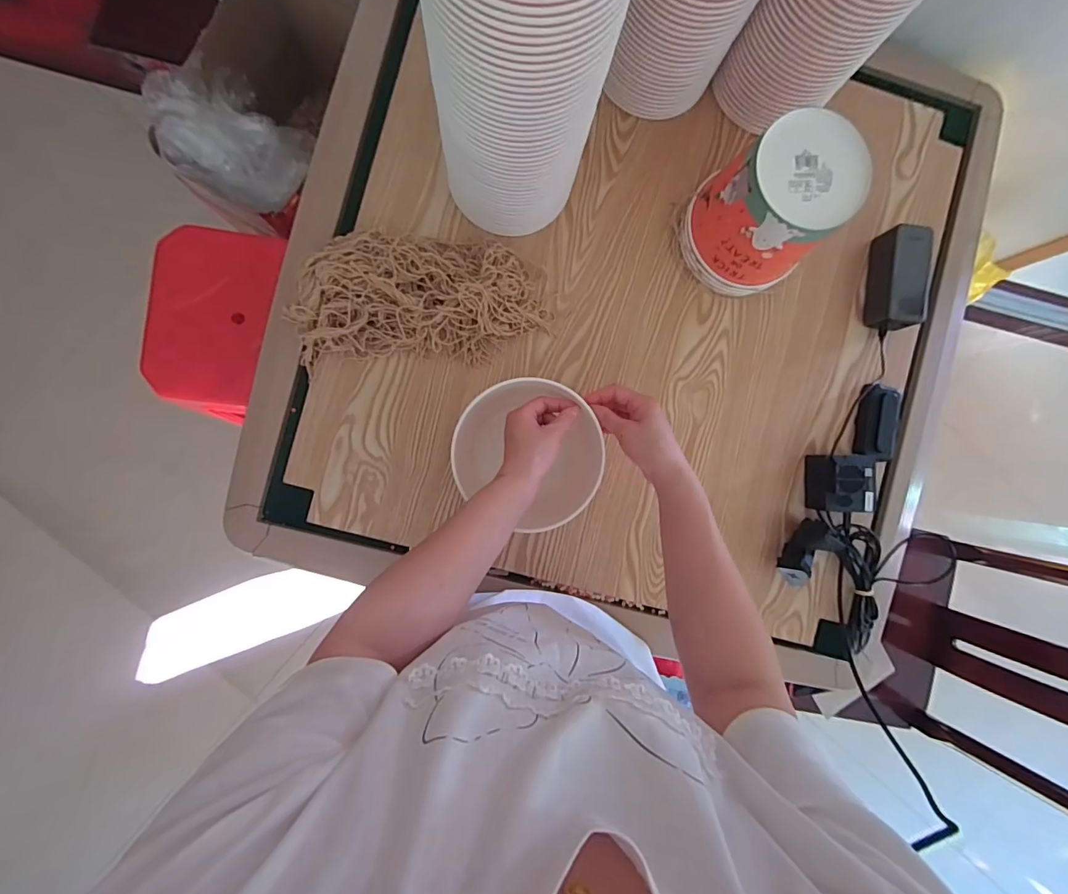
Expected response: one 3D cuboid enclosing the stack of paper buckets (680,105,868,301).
[{"bbox_3d":[0.285,-0.283,0.583,0.136,0.169,0.141,-38,92,-3],"label":"stack of paper buckets"}]

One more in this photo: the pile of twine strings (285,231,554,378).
[{"bbox_3d":[-0.142,-0.189,0.598,0.310,0.073,0.152,-8,90,-4],"label":"pile of twine strings"}]

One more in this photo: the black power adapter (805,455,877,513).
[{"bbox_3d":[0.422,0.050,0.654,0.067,0.058,0.075,2,90,-4],"label":"black power adapter"}]

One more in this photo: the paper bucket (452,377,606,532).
[{"bbox_3d":[-0.006,0.005,0.574,0.170,0.123,0.152,28,88,-4],"label":"paper bucket"}]

